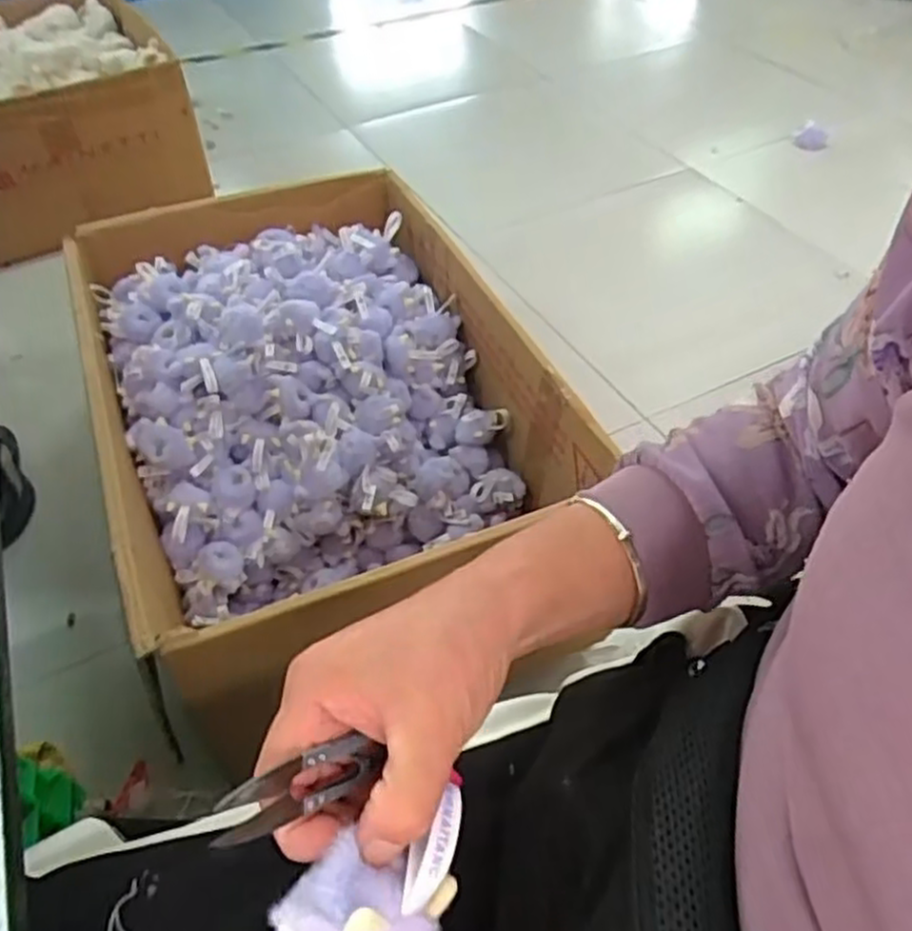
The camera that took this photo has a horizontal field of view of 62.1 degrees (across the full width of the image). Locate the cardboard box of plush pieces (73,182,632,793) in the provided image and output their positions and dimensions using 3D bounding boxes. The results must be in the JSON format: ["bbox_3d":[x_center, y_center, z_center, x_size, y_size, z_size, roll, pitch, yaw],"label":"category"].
[{"bbox_3d":[-0.176,-0.065,0.966,0.493,0.253,0.714,-21,51,-17],"label":"cardboard box of plush pieces"}]

